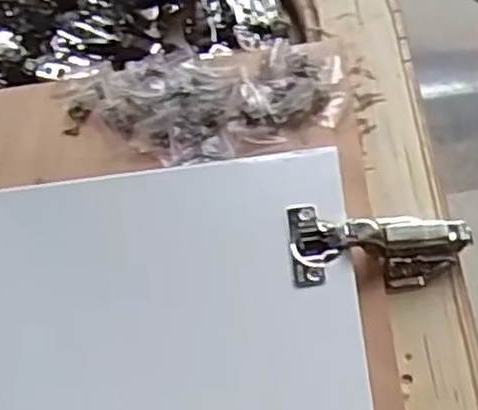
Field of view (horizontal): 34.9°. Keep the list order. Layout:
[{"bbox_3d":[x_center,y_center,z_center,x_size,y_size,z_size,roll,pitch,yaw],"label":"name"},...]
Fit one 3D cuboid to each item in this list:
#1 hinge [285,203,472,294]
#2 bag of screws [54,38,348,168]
[{"bbox_3d":[0.099,0.027,0.533,0.125,0.039,0.060,-6,57,5],"label":"hinge"},{"bbox_3d":[-0.031,-0.089,0.626,0.233,0.030,0.124,-8,57,4],"label":"bag of screws"}]

